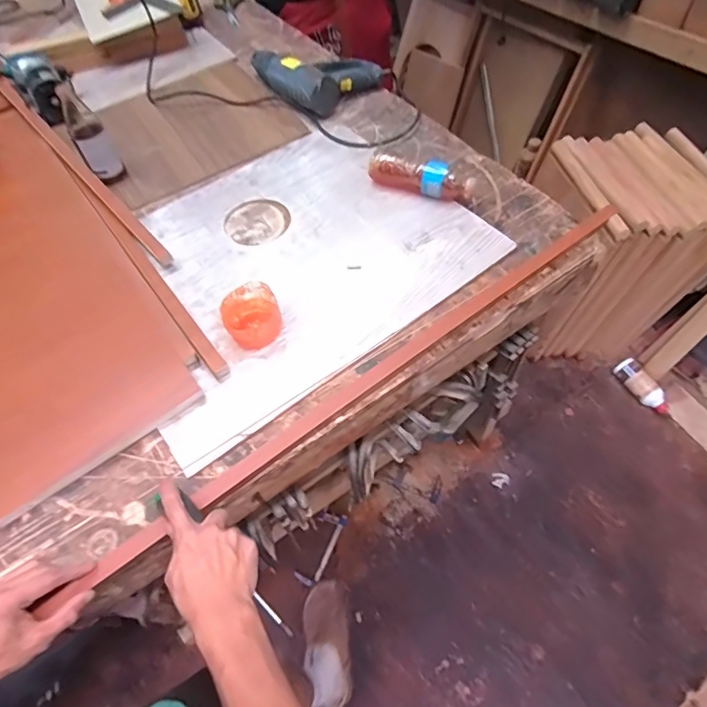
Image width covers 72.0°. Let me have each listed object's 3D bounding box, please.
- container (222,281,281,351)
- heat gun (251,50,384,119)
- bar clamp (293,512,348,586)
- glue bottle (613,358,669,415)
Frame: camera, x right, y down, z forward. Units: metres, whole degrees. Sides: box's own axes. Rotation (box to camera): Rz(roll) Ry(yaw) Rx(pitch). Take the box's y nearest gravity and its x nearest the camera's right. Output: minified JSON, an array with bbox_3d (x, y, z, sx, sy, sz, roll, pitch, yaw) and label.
[{"bbox_3d":[-0.144,-0.051,0.704,0.080,0.054,0.078,-2,57,3],"label":"container"},{"bbox_3d":[-0.082,-0.624,1.062,0.210,0.073,0.226,-34,61,-16],"label":"heat gun"},{"bbox_3d":[-0.093,0.537,1.351,0.078,0.024,0.201,22,62,17],"label":"bar clamp"},{"bbox_3d":[0.916,0.107,1.546,0.065,0.071,0.194,-23,59,-11],"label":"glue bottle"}]

